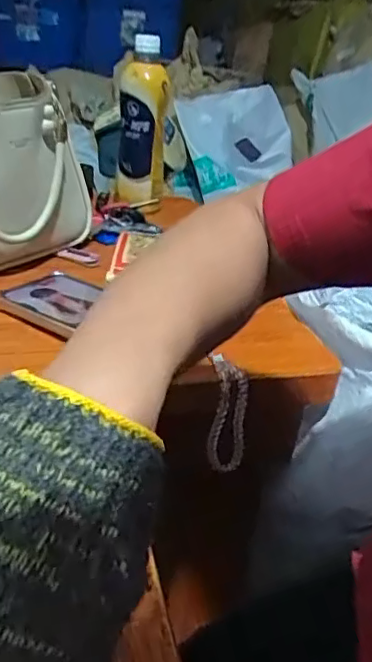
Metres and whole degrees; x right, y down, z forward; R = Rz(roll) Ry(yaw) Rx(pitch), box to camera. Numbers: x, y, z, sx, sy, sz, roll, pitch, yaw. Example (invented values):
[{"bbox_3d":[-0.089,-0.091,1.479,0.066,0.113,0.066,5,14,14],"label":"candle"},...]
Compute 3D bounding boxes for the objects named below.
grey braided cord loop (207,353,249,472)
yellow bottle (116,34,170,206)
[{"bbox_3d":[0.034,0.069,0.484,0.034,0.107,0.011,1,29,-12],"label":"grey braided cord loop"},{"bbox_3d":[-0.058,-0.267,0.796,0.062,0.220,0.076,7,28,-2],"label":"yellow bottle"}]

